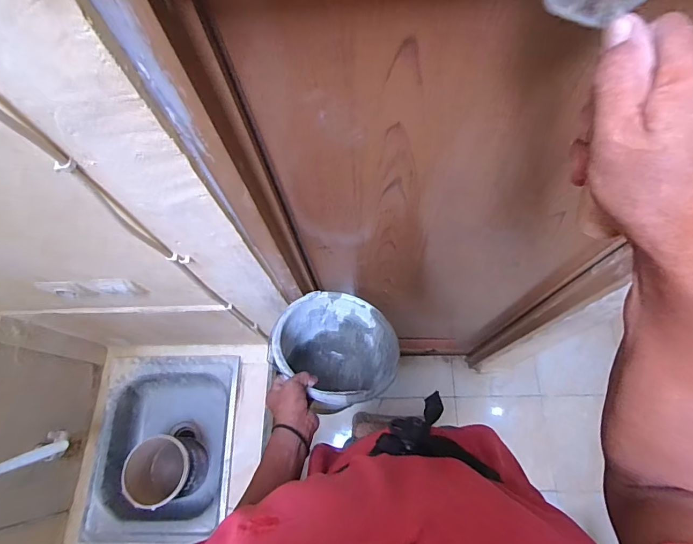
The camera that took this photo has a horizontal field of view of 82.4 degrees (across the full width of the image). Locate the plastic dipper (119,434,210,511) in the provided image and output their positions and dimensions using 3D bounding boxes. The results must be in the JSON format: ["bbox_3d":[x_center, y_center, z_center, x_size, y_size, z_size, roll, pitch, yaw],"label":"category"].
[{"bbox_3d":[-0.518,0.571,1.144,0.172,0.154,0.176,-6,67,0],"label":"plastic dipper"}]

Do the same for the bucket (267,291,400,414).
[{"bbox_3d":[-0.038,0.195,0.827,0.240,0.199,0.252,15,38,-12],"label":"bucket"}]

